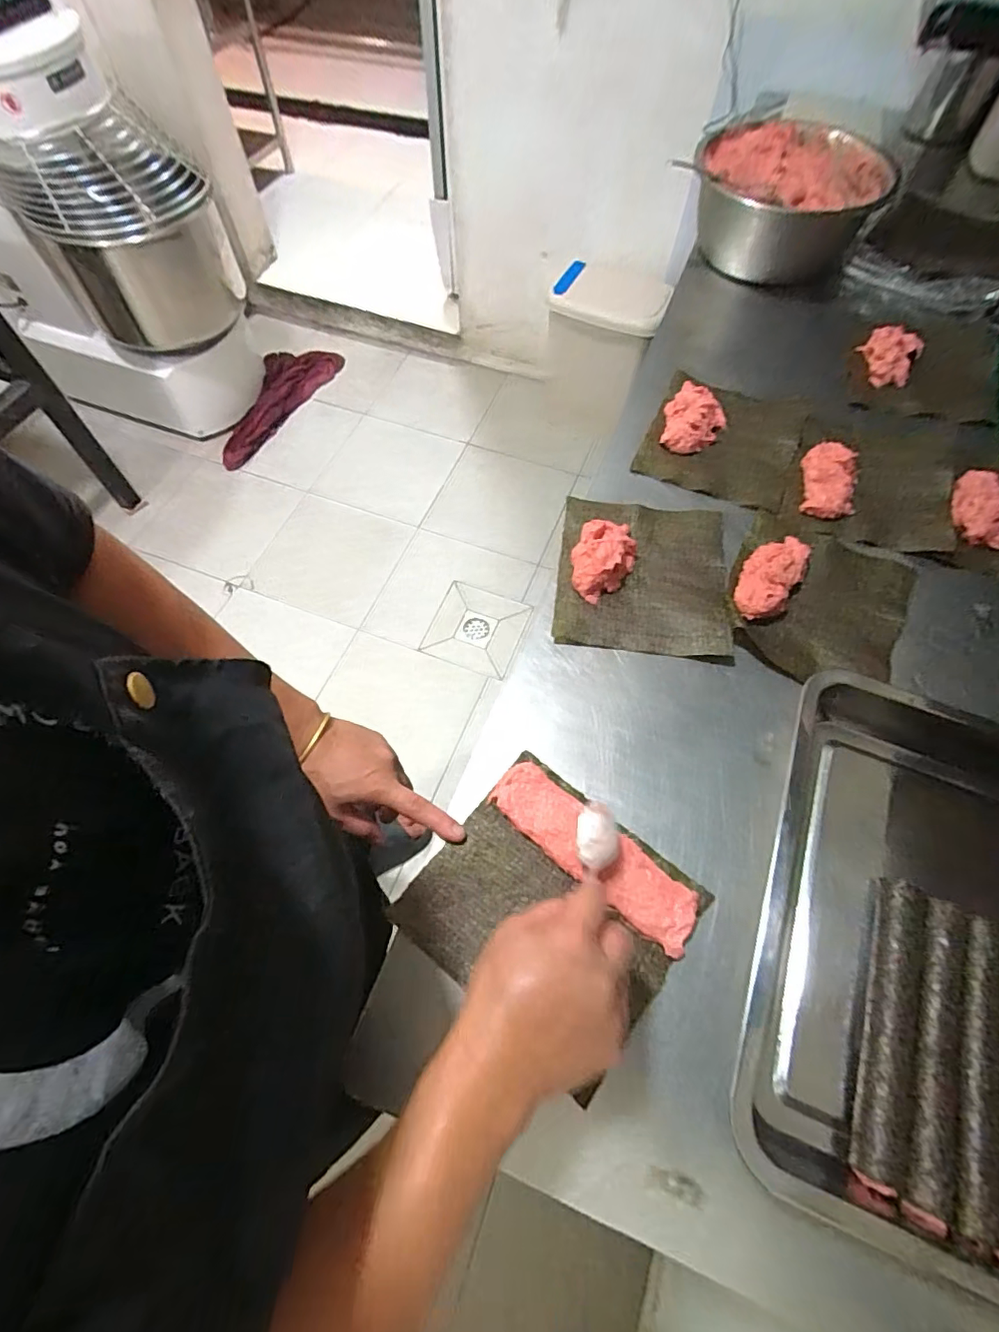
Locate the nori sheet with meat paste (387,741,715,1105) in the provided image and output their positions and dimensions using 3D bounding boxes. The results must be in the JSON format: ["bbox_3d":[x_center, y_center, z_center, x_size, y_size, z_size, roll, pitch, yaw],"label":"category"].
[{"bbox_3d":[0.044,0.201,0.457,0.202,0.019,0.181,35,69,18],"label":"nori sheet with meat paste"}]

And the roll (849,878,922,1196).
[{"bbox_3d":[0.289,0.263,0.407,0.029,0.019,0.203,21,65,12],"label":"roll"}]

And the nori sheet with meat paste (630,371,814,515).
[{"bbox_3d":[0.294,-0.310,0.705,0.184,0.030,0.218,22,64,11],"label":"nori sheet with meat paste"}]

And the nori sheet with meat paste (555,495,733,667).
[{"bbox_3d":[0.160,-0.109,0.602,0.182,0.037,0.201,7,62,4],"label":"nori sheet with meat paste"}]

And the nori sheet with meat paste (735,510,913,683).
[{"bbox_3d":[0.345,-0.075,0.588,0.180,0.033,0.194,27,65,13],"label":"nori sheet with meat paste"}]

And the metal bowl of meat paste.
[{"bbox_3d":[0.450,-0.737,0.879,0.286,0.124,0.259,20,64,12],"label":"metal bowl of meat paste"}]

